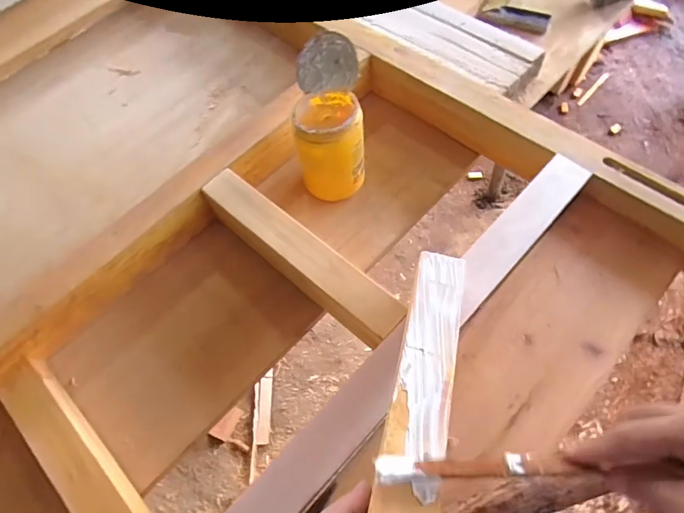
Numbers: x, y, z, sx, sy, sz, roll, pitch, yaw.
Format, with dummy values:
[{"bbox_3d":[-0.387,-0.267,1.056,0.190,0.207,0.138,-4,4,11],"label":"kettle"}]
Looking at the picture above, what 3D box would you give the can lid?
[{"bbox_3d":[-0.020,-0.251,0.573,0.084,0.071,0.007,4,18,21],"label":"can lid"}]

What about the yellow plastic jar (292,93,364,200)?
[{"bbox_3d":[-0.014,-0.155,0.646,0.092,0.159,0.094,-2,61,3],"label":"yellow plastic jar"}]

